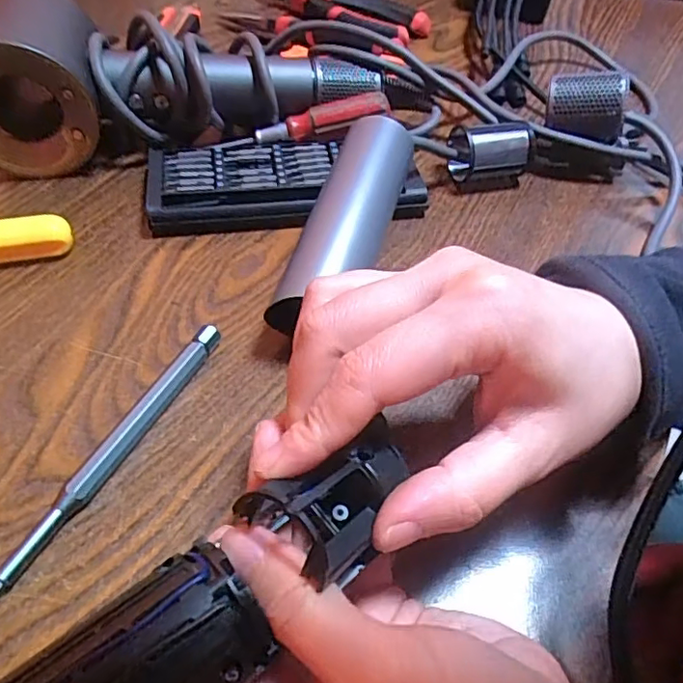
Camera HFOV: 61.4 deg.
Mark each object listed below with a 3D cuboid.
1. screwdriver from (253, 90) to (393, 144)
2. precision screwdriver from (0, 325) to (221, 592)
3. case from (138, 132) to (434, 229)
[{"bbox_3d":[-0.012,-0.136,0.352,0.082,0.014,0.012,-14,50,5],"label":"screwdriver"},{"bbox_3d":[-0.089,0.043,0.224,0.009,0.012,0.134,24,52,15],"label":"precision screwdriver"},{"bbox_3d":[-0.034,-0.094,0.338,0.156,0.021,0.069,-4,50,-8],"label":"case"}]

